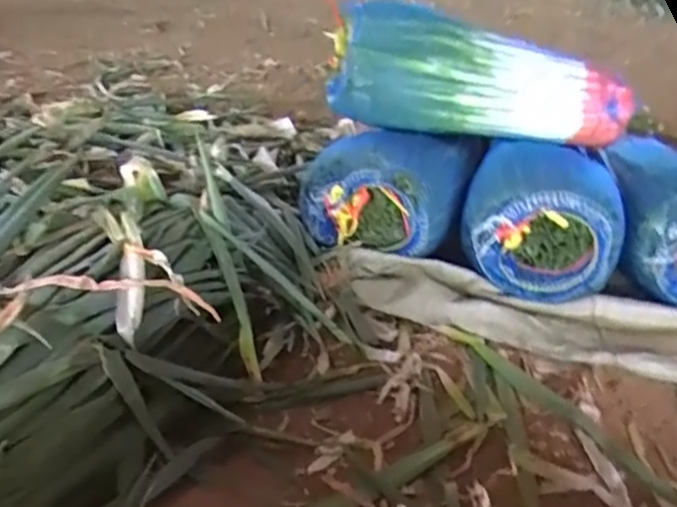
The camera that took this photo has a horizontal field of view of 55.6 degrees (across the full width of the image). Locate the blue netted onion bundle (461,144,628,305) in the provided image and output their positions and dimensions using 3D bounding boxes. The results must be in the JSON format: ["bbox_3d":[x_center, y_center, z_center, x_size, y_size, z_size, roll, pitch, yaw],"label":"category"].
[{"bbox_3d":[0.435,-0.108,1.421,0.312,0.229,0.383,11,31,10],"label":"blue netted onion bundle"}]

